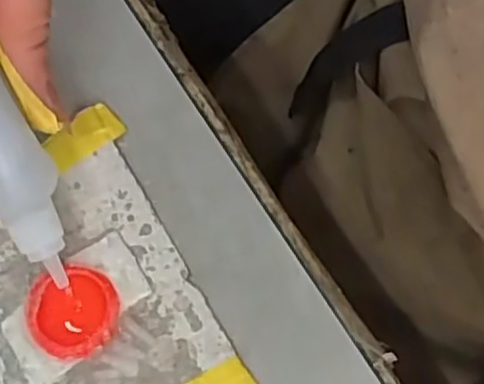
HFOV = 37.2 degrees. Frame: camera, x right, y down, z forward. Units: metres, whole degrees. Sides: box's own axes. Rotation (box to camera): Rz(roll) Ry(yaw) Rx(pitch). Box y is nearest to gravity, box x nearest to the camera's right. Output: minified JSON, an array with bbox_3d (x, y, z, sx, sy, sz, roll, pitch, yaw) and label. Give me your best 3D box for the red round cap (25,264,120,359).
[{"bbox_3d":[-0.056,0.040,0.239,0.030,0.006,0.029,1,76,2],"label":"red round cap"}]

